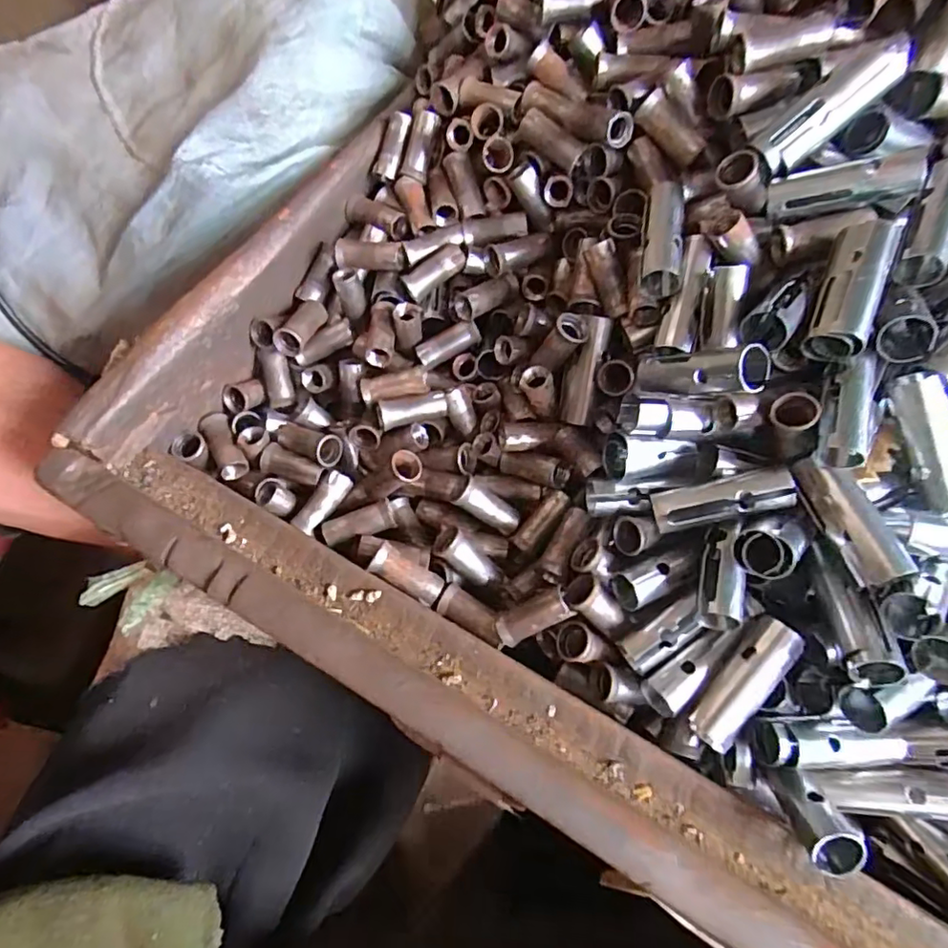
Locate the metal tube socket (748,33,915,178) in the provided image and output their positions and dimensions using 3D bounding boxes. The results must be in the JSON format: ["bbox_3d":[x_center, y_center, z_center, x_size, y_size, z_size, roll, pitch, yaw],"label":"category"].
[{"bbox_3d":[0.100,-0.103,0.160,0.043,0.009,0.012,-38,71,13],"label":"metal tube socket"}]

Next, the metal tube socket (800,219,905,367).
[{"bbox_3d":[0.101,-0.049,0.153,0.016,0.017,0.037,26,70,10],"label":"metal tube socket"}]

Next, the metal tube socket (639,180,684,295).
[{"bbox_3d":[0.058,-0.073,0.176,0.011,0.010,0.037,9,68,4],"label":"metal tube socket"}]

